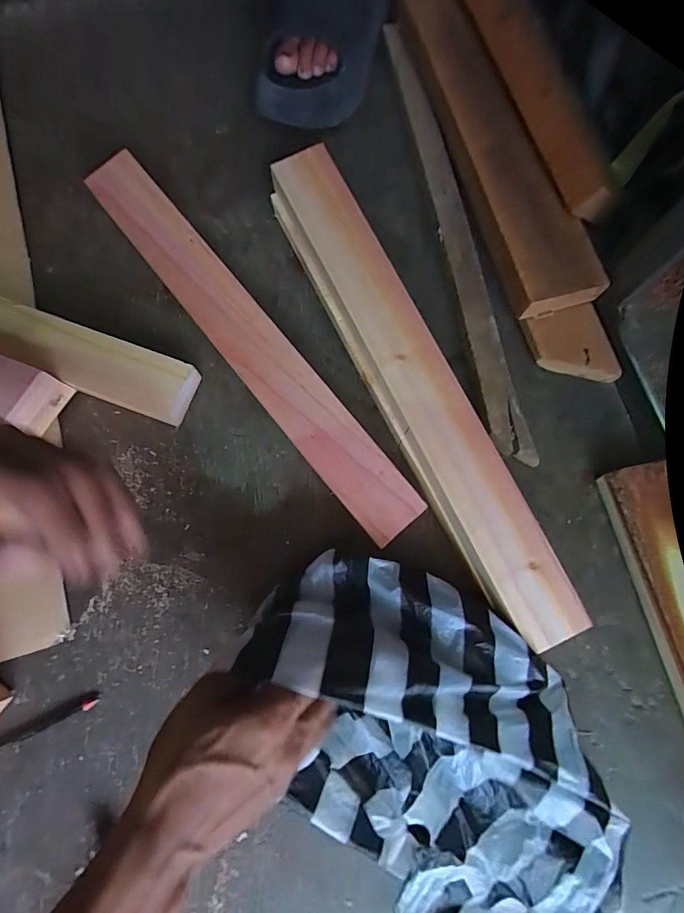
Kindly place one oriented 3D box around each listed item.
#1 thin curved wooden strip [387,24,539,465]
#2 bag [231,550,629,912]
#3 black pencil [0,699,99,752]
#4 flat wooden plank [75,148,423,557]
[{"bbox_3d":[0.127,-0.257,0.454,0.047,0.030,0.558,-9,78,-1],"label":"thin curved wooden strip"},{"bbox_3d":[0.067,0.208,0.288,0.197,0.087,0.288,-23,80,-3],"label":"bag"},{"bbox_3d":[-0.264,0.236,0.365,0.106,0.009,0.009,-26,80,-4],"label":"black pencil"},{"bbox_3d":[-0.094,-0.111,0.411,0.063,0.022,0.465,-41,83,12],"label":"flat wooden plank"}]

